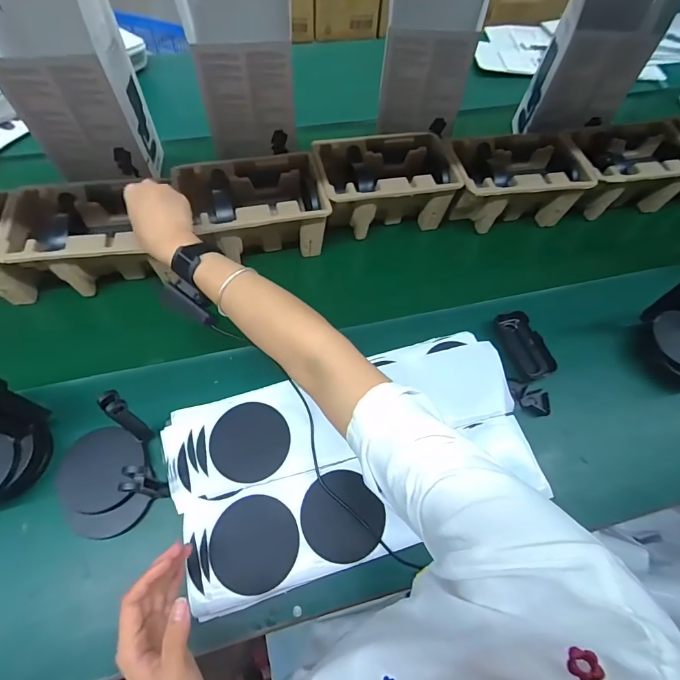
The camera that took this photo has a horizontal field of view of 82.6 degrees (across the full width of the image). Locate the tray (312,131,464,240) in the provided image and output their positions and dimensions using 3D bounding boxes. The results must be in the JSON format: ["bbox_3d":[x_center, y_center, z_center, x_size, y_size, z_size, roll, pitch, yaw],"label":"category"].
[{"bbox_3d":[0.072,-0.270,0.679,0.232,0.099,0.152,-8,59,-9],"label":"tray"}]

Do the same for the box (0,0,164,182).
[{"bbox_3d":[-0.417,-0.426,0.577,0.167,0.315,0.150,-6,59,-9],"label":"box"}]

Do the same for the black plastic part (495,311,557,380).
[{"bbox_3d":[0.279,0.008,0.586,0.050,0.030,0.114,-14,61,-13],"label":"black plastic part"}]

